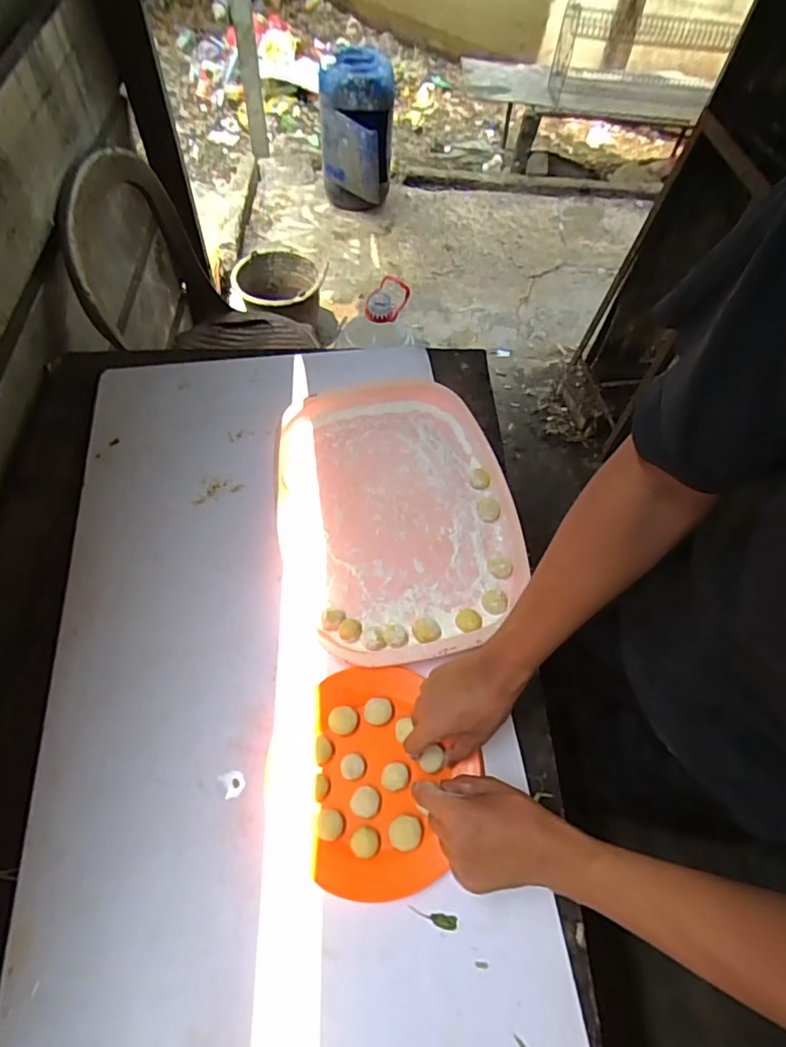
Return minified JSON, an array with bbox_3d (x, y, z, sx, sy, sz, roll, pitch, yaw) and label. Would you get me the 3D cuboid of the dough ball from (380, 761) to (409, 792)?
[{"bbox_3d":[0.002,0.268,0.575,0.028,0.010,0.027,0,62,0],"label":"dough ball"}]

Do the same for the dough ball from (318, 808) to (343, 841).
[{"bbox_3d":[-0.063,0.307,0.555,0.026,0.017,0.027,0,62,0],"label":"dough ball"}]

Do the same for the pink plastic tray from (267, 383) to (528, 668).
[{"bbox_3d":[0.002,-0.022,0.727,0.307,0.031,0.398,-14,63,-7],"label":"pink plastic tray"}]

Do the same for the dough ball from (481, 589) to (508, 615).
[{"bbox_3d":[0.126,0.097,0.674,0.031,0.018,0.027,11,62,6],"label":"dough ball"}]

